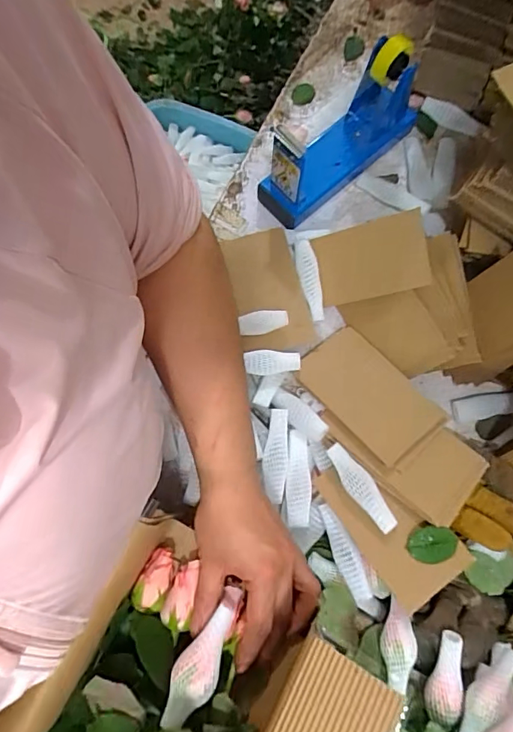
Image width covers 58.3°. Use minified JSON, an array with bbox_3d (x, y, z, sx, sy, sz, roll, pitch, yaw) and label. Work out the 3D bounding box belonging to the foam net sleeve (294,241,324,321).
[{"bbox_3d":[0.058,-0.099,0.509,0.023,0.006,0.095,-6,78,-1],"label":"foam net sleeve"}]

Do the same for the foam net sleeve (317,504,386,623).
[{"bbox_3d":[0.090,0.190,0.444,0.024,0.021,0.114,-28,79,-5],"label":"foam net sleeve"}]

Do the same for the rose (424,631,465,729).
[{"bbox_3d":[0.165,0.269,0.402,0.027,0.030,0.071,18,78,5],"label":"rose"}]

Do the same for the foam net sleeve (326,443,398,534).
[{"bbox_3d":[0.098,0.114,0.434,0.024,0.021,0.087,-32,79,-6],"label":"foam net sleeve"}]

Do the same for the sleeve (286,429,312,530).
[{"bbox_3d":[0.042,0.111,0.460,0.023,0.026,0.092,2,78,1],"label":"sleeve"}]

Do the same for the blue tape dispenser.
[{"bbox_3d":[0.100,-0.272,0.524,0.222,0.134,0.066,-42,80,-8],"label":"blue tape dispenser"}]

